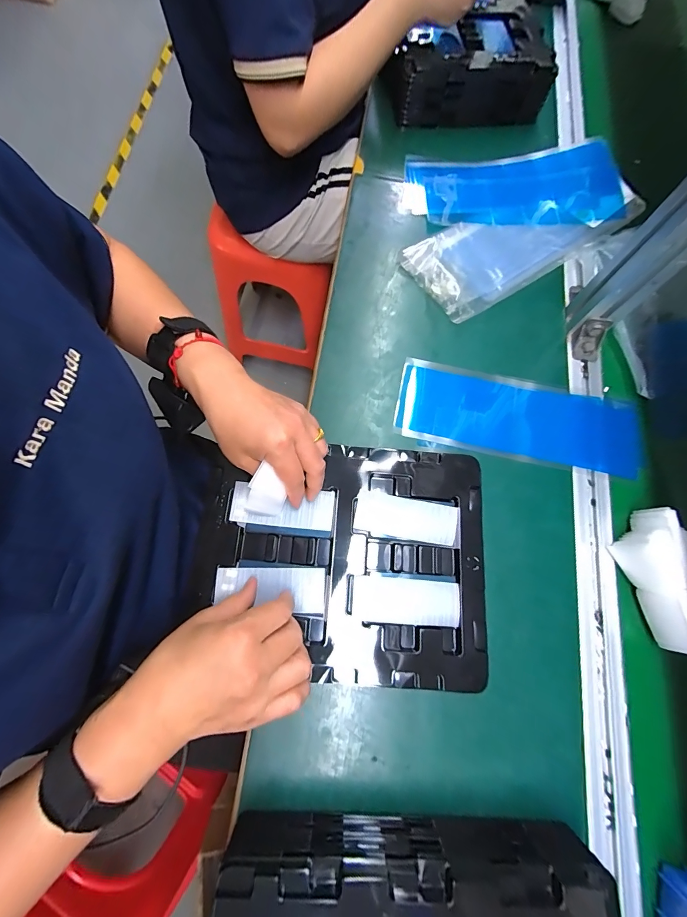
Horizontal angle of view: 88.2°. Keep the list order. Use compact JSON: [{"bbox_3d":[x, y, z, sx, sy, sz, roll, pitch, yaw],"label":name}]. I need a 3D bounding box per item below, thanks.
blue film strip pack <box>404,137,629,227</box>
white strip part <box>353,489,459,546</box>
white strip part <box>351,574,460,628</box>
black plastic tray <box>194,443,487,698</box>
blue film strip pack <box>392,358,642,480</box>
[{"bbox_3d":[0.229,-0.373,0.489,0.276,0.033,0.128,2,74,1],"label":"blue film strip pack"},{"bbox_3d":[0.062,0.059,0.351,0.100,0.004,0.041,9,74,3],"label":"white strip part"},{"bbox_3d":[0.058,0.132,0.329,0.099,0.006,0.039,5,74,2],"label":"white strip part"},{"bbox_3d":[0.000,0.093,0.341,0.264,0.018,0.217,3,74,2],"label":"black plastic tray"},{"bbox_3d":[0.197,-0.044,0.402,0.269,0.012,0.096,11,74,4],"label":"blue film strip pack"}]

